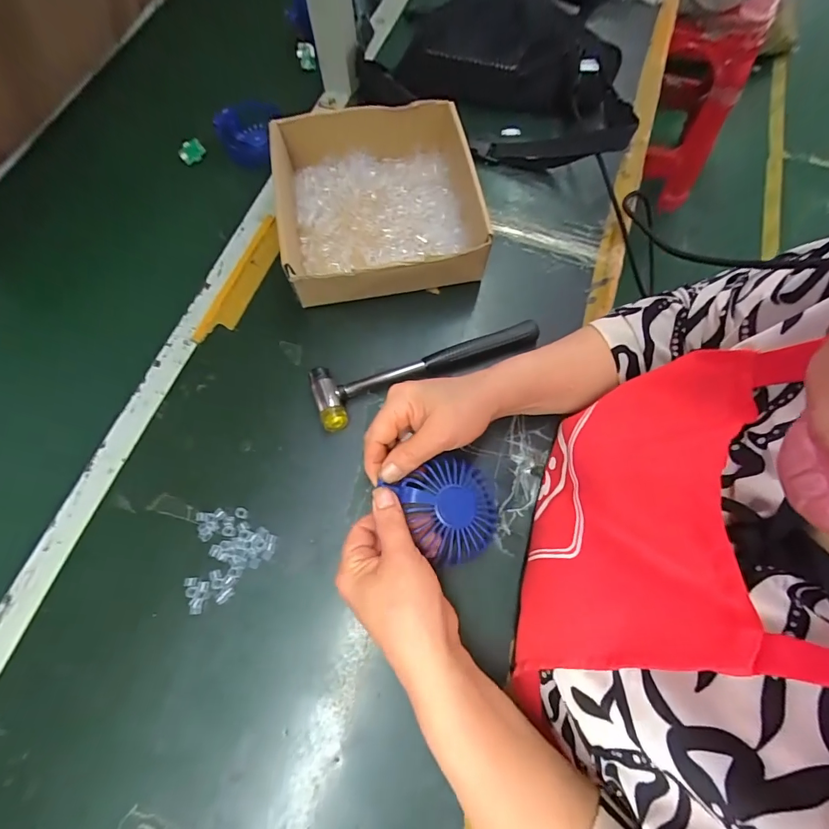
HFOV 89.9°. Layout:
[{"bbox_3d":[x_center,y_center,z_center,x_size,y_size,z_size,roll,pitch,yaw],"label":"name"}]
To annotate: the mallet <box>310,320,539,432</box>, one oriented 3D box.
[{"bbox_3d":[0.014,-0.057,0.422,0.239,0.025,0.057,-23,70,-7],"label":"mallet"}]

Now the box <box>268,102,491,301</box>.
[{"bbox_3d":[-0.035,-0.235,0.462,0.217,0.080,0.217,-11,69,-3],"label":"box"}]

